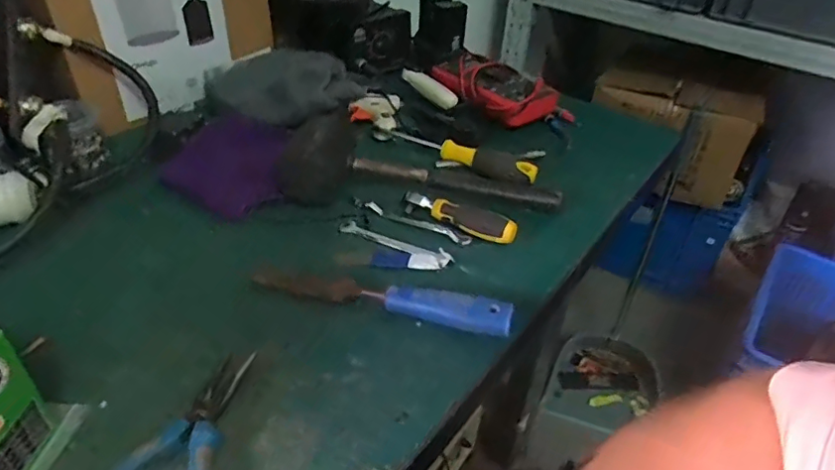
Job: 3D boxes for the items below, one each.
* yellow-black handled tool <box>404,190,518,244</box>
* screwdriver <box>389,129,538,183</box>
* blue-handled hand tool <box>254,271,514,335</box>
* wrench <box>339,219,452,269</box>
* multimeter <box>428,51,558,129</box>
[{"bbox_3d":[0.041,-0.020,0.547,0.119,0.028,0.021,18,41,18],"label":"yellow-black handled tool"},{"bbox_3d":[0.049,-0.096,0.637,0.178,0.026,0.025,21,42,21],"label":"screwdriver"},{"bbox_3d":[-0.030,0.049,0.460,0.215,0.028,0.029,12,39,11],"label":"blue-handled hand tool"},{"bbox_3d":[-0.021,0.006,0.532,0.114,0.010,0.021,20,41,20],"label":"wrench"},{"bbox_3d":[0.104,-0.209,0.763,0.103,0.041,0.178,-18,43,-25],"label":"multimeter"}]

